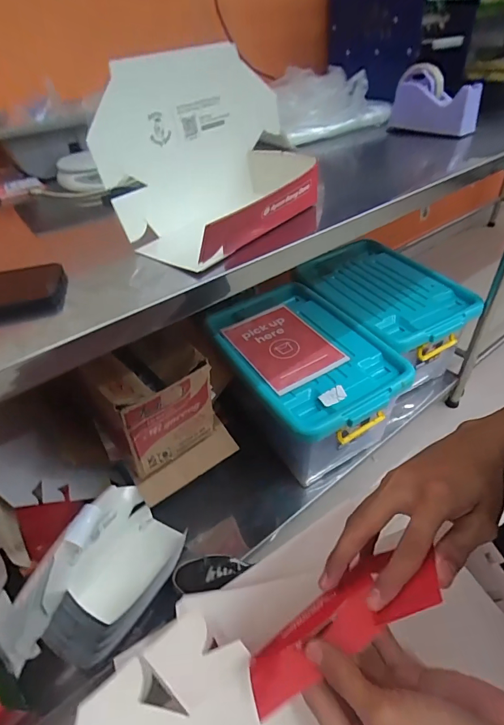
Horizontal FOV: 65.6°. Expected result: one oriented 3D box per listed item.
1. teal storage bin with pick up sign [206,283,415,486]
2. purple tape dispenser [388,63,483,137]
[{"bbox_3d":[0.157,0.085,1.070,0.343,0.297,0.433,-26,44,-22],"label":"teal storage bin with pick up sign"},{"bbox_3d":[0.346,-0.498,0.743,0.045,0.098,0.164,-27,45,-23],"label":"purple tape dispenser"}]

